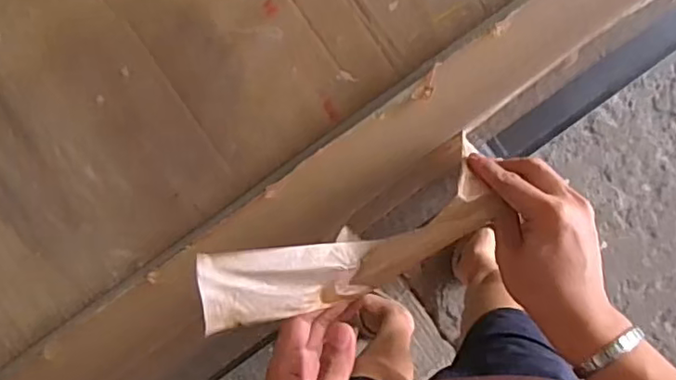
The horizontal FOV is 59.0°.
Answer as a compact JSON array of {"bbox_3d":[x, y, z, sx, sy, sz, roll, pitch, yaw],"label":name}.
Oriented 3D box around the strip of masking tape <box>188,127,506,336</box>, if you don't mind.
[{"bbox_3d":[0.013,0.038,0.418,0.221,0.035,0.072,-18,92,-15],"label":"strip of masking tape"}]

